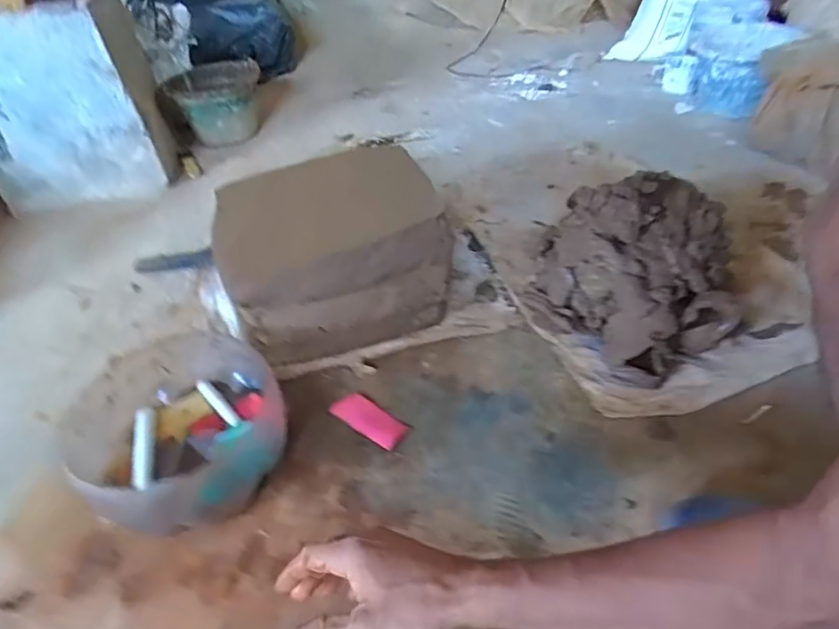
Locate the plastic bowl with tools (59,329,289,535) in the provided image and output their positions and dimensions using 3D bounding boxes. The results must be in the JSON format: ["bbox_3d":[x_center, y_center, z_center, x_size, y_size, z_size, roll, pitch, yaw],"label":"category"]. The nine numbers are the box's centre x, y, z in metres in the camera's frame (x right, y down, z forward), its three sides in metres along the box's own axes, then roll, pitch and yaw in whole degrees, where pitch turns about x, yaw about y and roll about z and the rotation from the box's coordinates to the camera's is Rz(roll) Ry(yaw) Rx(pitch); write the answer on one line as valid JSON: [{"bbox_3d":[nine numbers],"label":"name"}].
[{"bbox_3d":[-0.293,0.146,0.699,0.245,0.123,0.236,-2,41,1],"label":"plastic bowl with tools"}]

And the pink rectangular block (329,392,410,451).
[{"bbox_3d":[-0.068,0.143,0.760,0.108,0.009,0.046,25,48,28],"label":"pink rectangular block"}]

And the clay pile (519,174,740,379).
[{"bbox_3d":[0.303,-0.067,0.805,0.273,0.200,0.271,8,42,12],"label":"clay pile"}]

